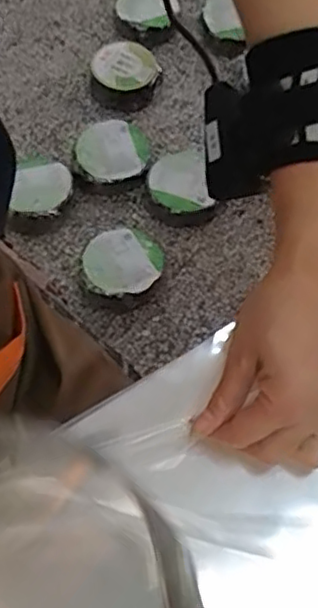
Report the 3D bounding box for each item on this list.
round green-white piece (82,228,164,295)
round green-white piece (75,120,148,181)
[{"bbox_3d":[-0.070,-0.075,1.294,0.148,0.072,0.152,0,63,1],"label":"round green-white piece"},{"bbox_3d":[-0.100,-0.324,1.419,0.148,0.064,0.150,0,63,1],"label":"round green-white piece"}]

